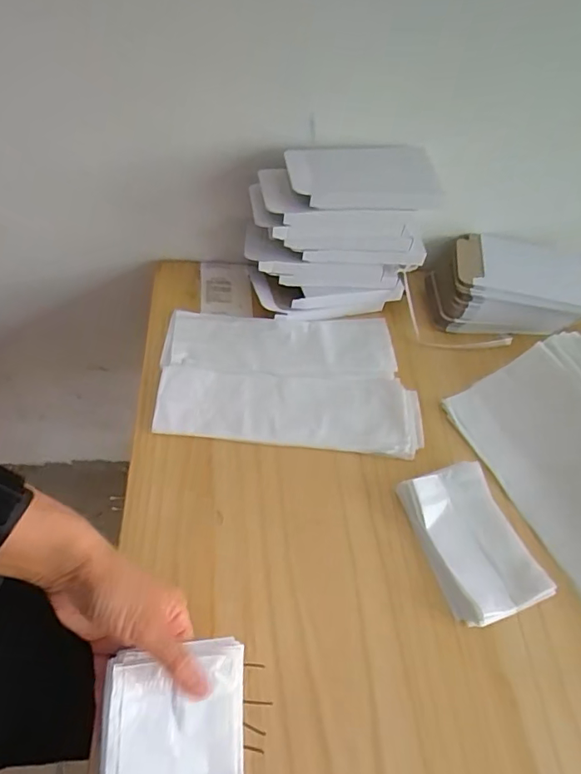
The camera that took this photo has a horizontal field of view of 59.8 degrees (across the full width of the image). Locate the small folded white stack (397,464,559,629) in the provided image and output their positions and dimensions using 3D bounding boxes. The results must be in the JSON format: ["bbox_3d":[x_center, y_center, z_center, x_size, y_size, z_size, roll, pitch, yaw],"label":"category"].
[{"bbox_3d":[0.158,0.132,0.443,0.082,0.016,0.128,-12,54,-13],"label":"small folded white stack"}]

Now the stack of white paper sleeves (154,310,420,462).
[{"bbox_3d":[-0.002,-0.014,0.540,0.268,0.016,0.168,5,52,-1],"label":"stack of white paper sleeves"}]

